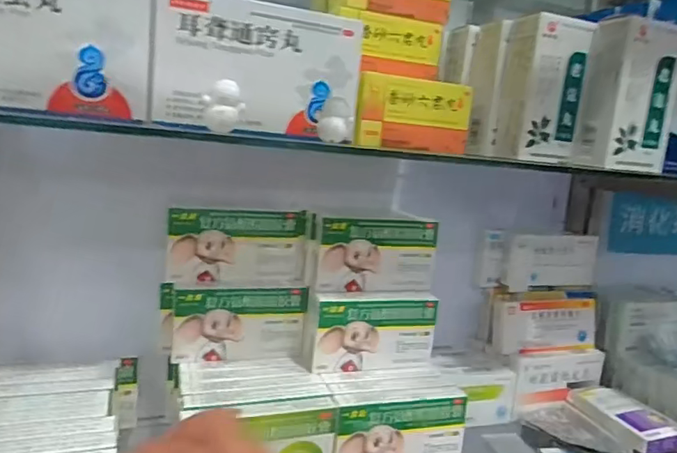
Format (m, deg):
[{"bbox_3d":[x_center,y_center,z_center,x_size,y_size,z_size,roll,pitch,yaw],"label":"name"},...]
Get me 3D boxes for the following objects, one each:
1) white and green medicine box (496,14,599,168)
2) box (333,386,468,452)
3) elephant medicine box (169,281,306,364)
[{"bbox_3d":[0.184,-0.122,0.475,0.064,0.119,0.040,3,9,-16],"label":"white and green medicine box"},{"bbox_3d":[0.055,0.192,0.494,0.129,0.075,0.028,2,10,-18],"label":"box"},{"bbox_3d":[-0.099,0.096,0.535,0.129,0.077,0.027,2,10,-18],"label":"elephant medicine box"}]

